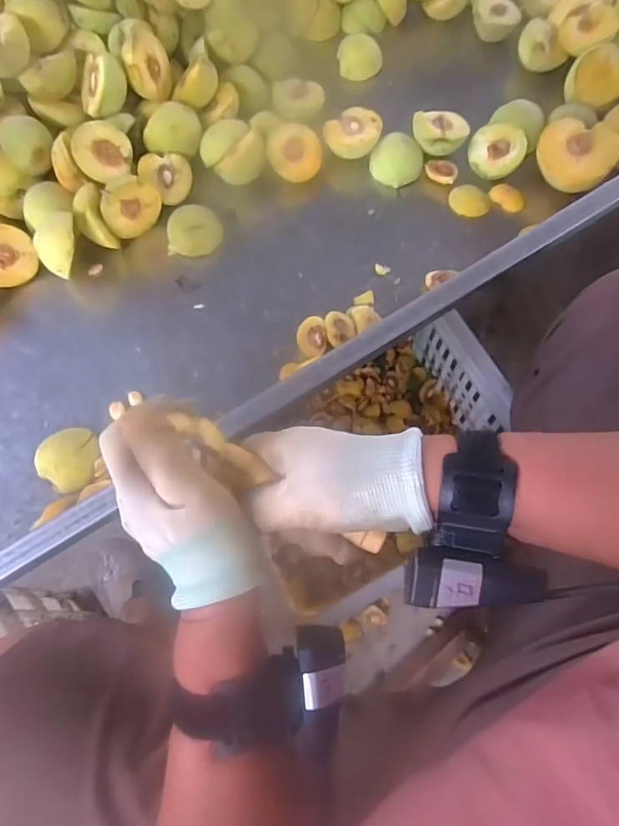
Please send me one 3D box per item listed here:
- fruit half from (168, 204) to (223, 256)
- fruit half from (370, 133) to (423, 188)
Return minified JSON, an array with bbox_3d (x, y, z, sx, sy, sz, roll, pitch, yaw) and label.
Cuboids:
[{"bbox_3d":[-0.123,-0.195,0.543,0.052,0.021,0.056,-1,68,2],"label":"fruit half"},{"bbox_3d":[0.095,-0.275,0.555,0.056,0.026,0.052,-1,69,2],"label":"fruit half"}]

